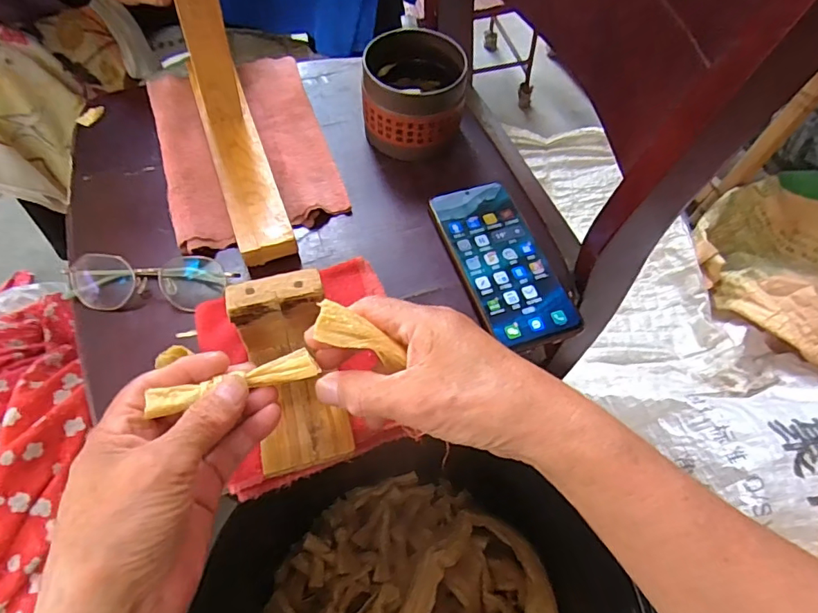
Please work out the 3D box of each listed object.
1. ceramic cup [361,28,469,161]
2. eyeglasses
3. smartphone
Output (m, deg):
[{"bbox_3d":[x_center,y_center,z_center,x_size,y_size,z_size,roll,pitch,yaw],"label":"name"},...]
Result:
[{"bbox_3d":[0.005,-0.197,0.465,0.090,0.084,0.082,1,61,-2],"label":"ceramic cup"},{"bbox_3d":[-0.214,-0.023,0.400,0.138,0.031,0.053,5,61,0],"label":"eyeglasses"},{"bbox_3d":[0.080,-0.039,0.427,0.076,0.007,0.159,-17,64,-12],"label":"smartphone"}]

